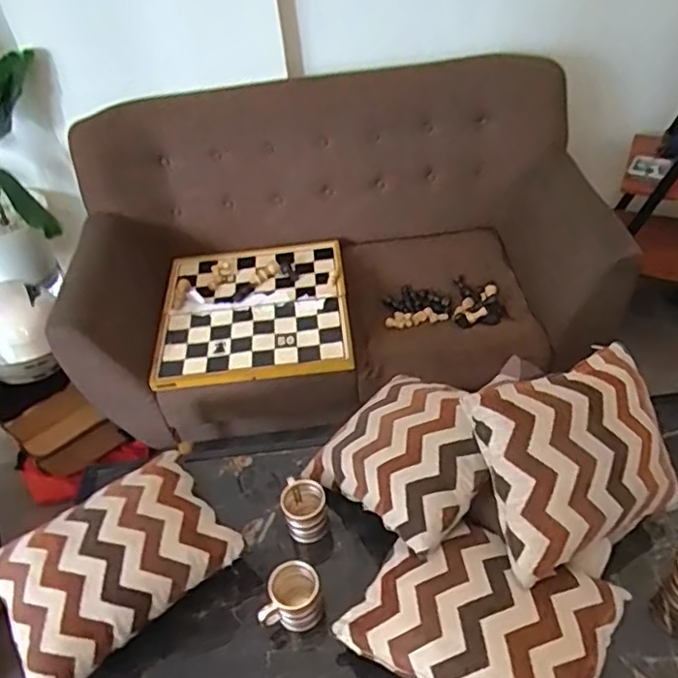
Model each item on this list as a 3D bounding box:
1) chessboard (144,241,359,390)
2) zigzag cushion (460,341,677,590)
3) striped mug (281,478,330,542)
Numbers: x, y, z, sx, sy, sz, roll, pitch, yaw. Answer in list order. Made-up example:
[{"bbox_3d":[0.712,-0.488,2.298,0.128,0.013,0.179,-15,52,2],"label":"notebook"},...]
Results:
[{"bbox_3d":[-0.230,-0.087,1.623,0.499,0.050,0.480,-7,50,3],"label":"chessboard"},{"bbox_3d":[0.369,0.173,0.898,0.328,0.110,0.271,-16,81,-11],"label":"zigzag cushion"},{"bbox_3d":[-0.059,0.305,1.062,0.078,0.088,0.083,-6,42,-2],"label":"striped mug"}]

